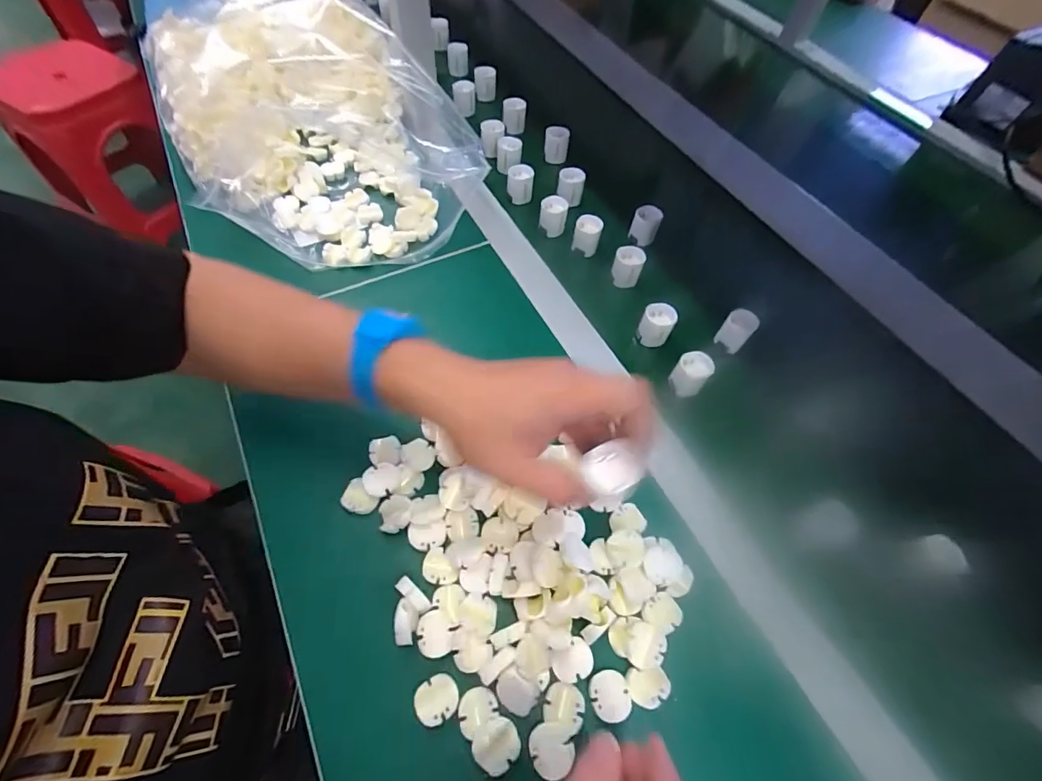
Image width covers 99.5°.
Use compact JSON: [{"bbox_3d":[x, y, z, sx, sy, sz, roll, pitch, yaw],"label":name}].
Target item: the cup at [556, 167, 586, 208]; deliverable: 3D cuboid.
[{"bbox_3d":[0.061,-0.251,0.543,0.031,0.031,0.029,11,61,3],"label":"cup"}]

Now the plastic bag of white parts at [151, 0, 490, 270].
[{"bbox_3d":[-0.251,-0.321,0.524,0.289,0.118,0.452,-32,67,-19],"label":"plastic bag of white parts"}]

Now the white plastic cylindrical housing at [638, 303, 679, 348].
[{"bbox_3d":[0.137,-0.066,0.446,0.030,0.037,0.030,1,61,-2],"label":"white plastic cylindrical housing"}]

